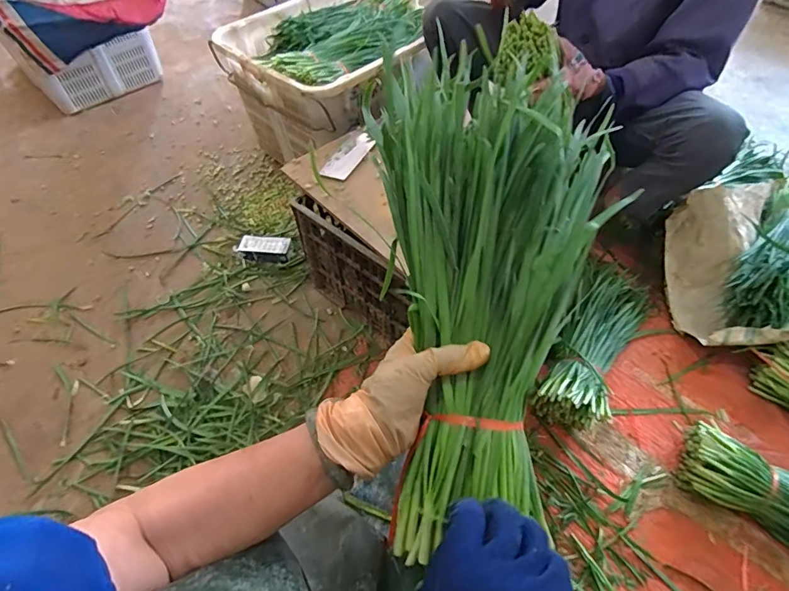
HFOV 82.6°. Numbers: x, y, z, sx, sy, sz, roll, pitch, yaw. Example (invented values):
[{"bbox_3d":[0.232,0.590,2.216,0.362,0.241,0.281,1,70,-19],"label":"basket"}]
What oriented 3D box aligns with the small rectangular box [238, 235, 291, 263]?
[{"bbox_3d":[-0.344,-0.122,1.191,0.129,0.040,0.066,5,53,6],"label":"small rectangular box"}]

